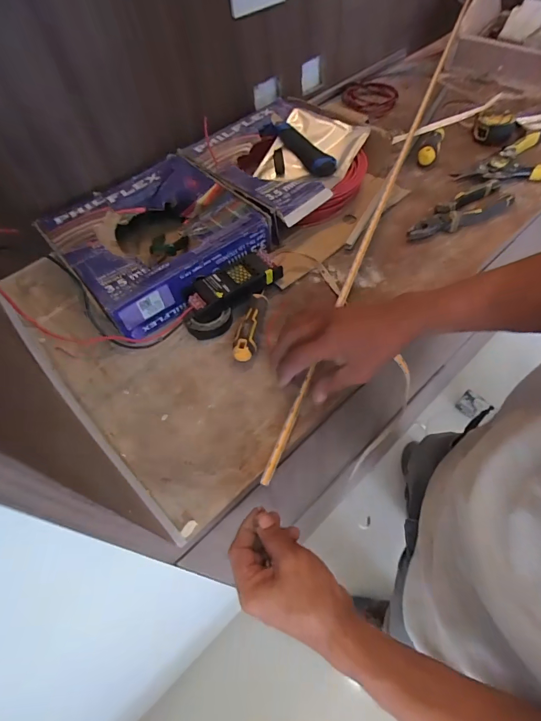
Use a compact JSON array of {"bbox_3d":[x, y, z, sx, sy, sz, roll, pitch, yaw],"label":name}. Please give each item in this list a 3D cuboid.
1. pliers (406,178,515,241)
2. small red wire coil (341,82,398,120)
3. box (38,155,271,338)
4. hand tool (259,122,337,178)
[{"bbox_3d":[0.315,-0.240,0.619,0.215,0.030,0.066,-32,59,-16],"label":"pliers"},{"bbox_3d":[0.222,-0.595,0.857,0.114,0.033,0.141,2,56,7],"label":"small red wire coil"},{"bbox_3d":[-0.184,-0.194,0.605,0.265,0.076,0.274,-37,61,-18],"label":"box"},{"bbox_3d":[0.048,-0.390,0.698,0.060,0.043,0.165,-36,60,-18],"label":"hand tool"}]

